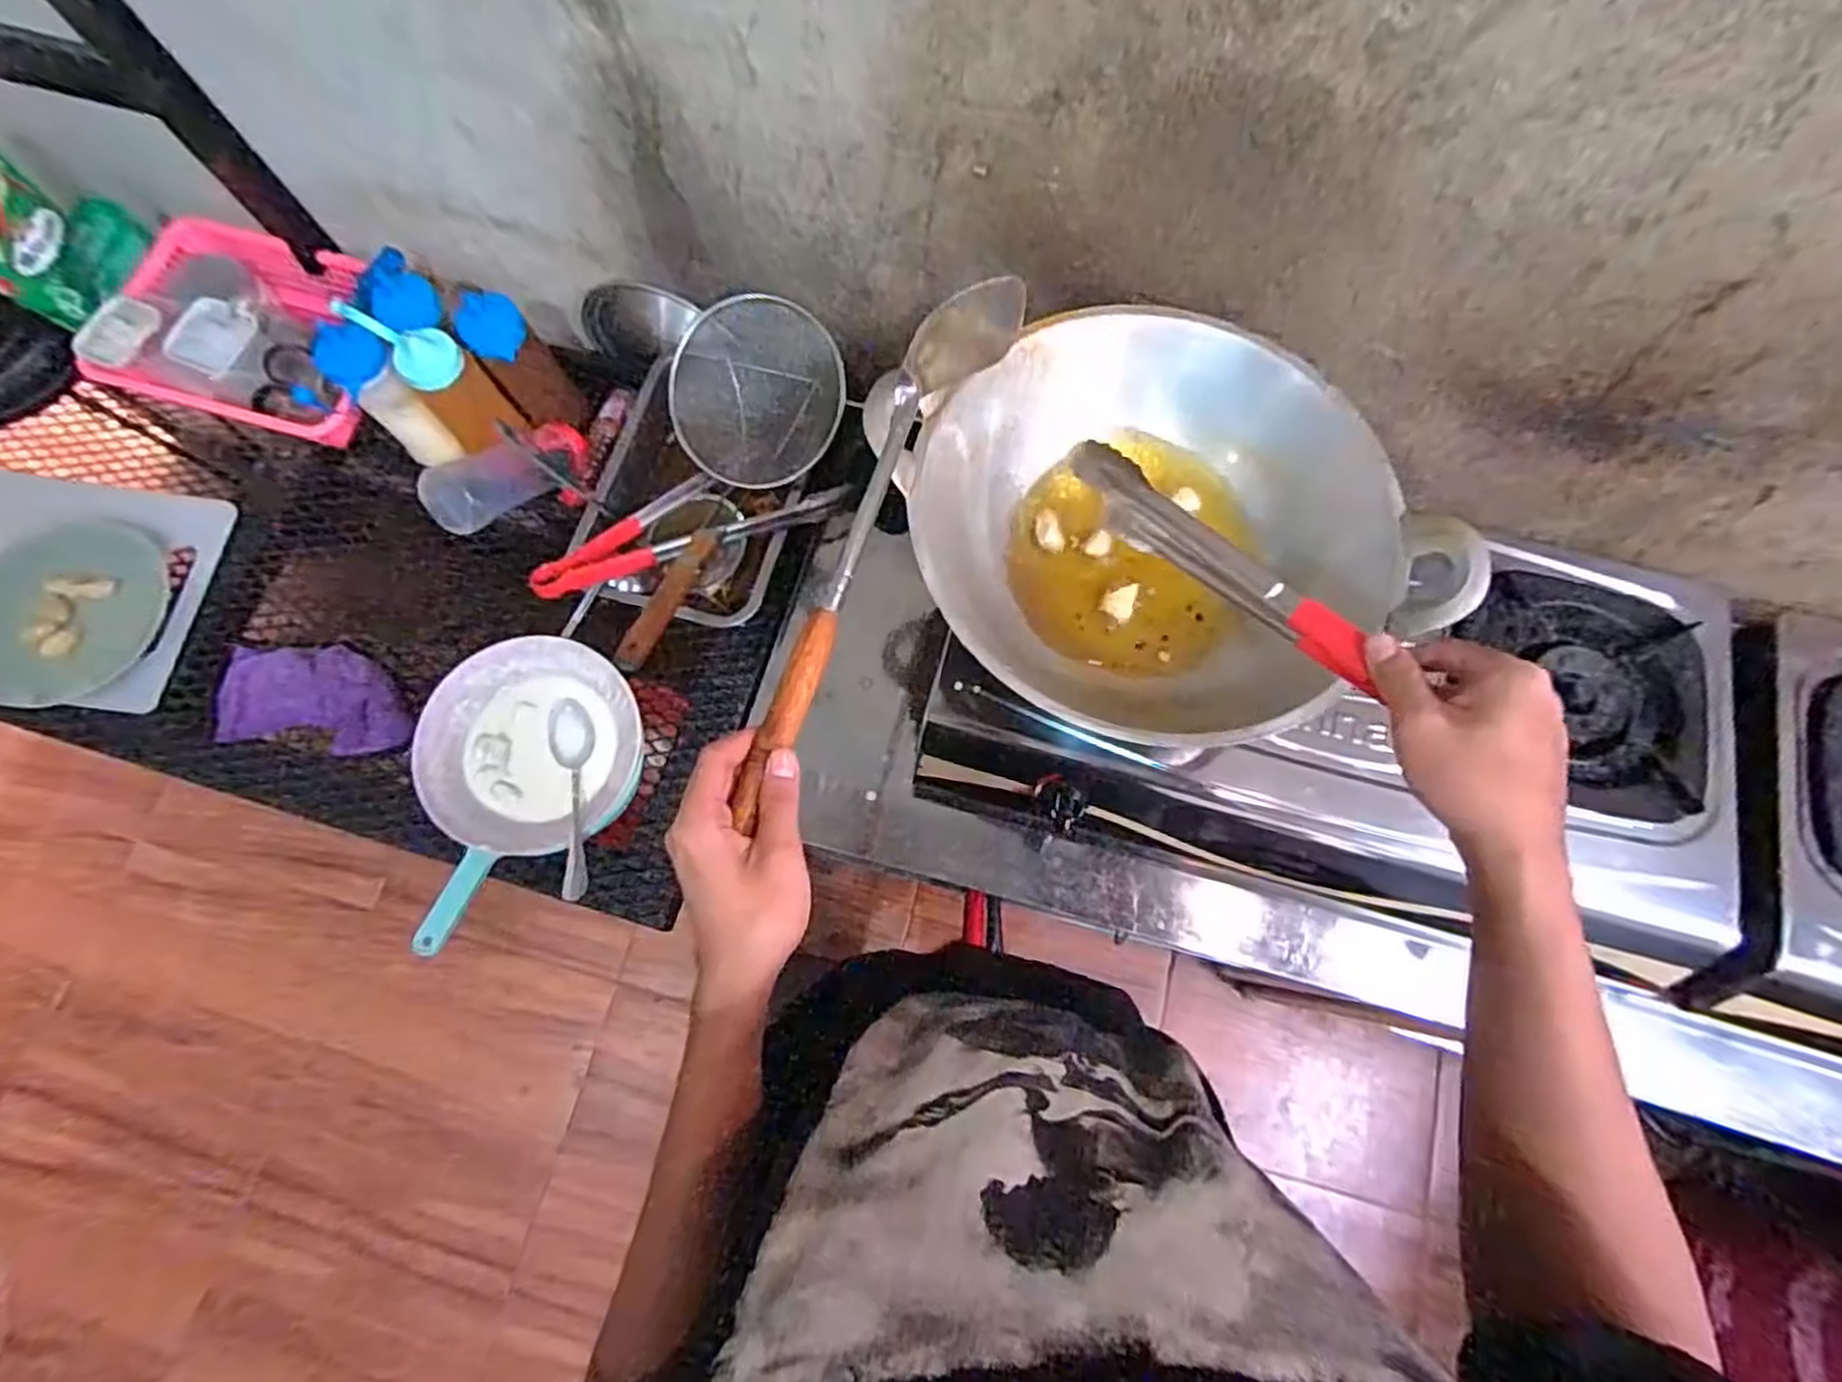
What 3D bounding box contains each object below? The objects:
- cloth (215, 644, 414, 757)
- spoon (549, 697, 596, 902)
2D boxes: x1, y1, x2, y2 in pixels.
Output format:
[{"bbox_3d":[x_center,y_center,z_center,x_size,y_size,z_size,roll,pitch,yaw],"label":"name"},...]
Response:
[{"bbox_3d":[-0.631,0.008,0.808,0.224,0.032,0.107,7,74,2],"label":"cloth"},{"bbox_3d":[-0.318,0.095,0.710,0.041,0.023,0.197,-14,58,-4],"label":"spoon"}]

